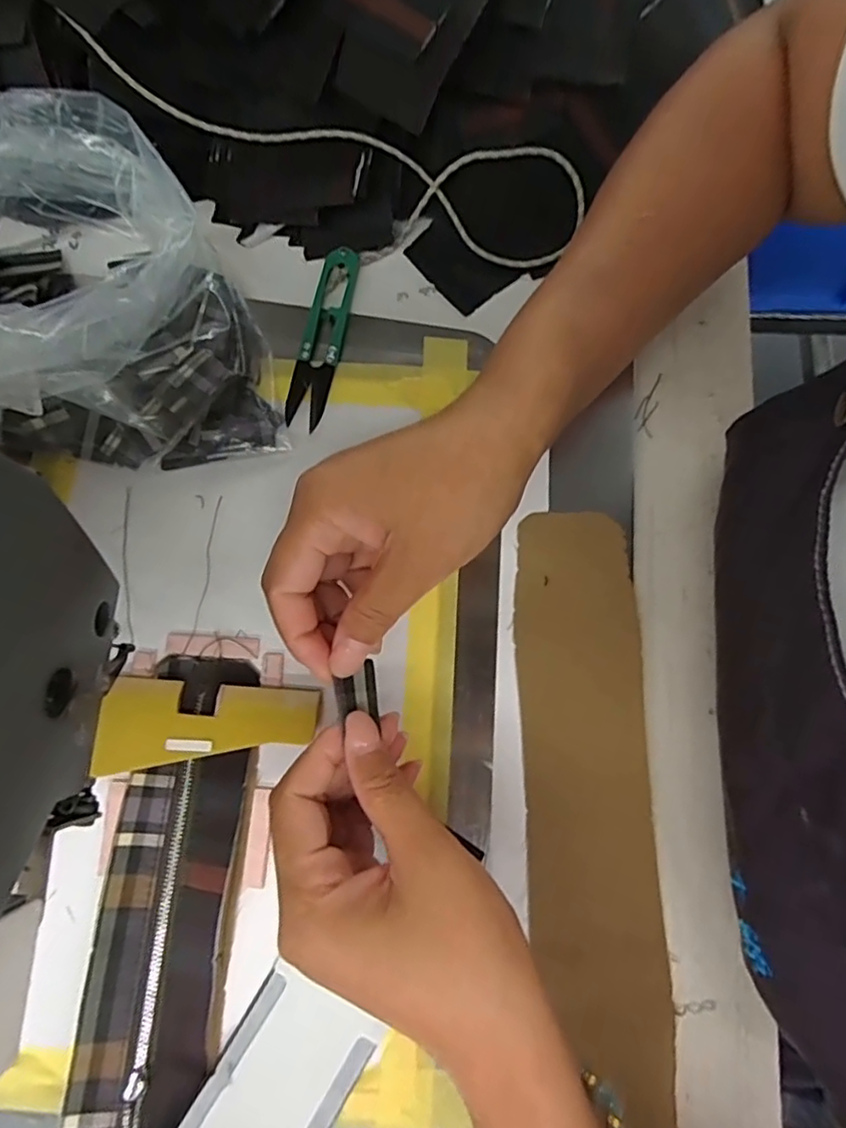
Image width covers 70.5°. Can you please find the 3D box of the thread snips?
[{"bbox_3d":[-0.055,-0.125,0.329,0.022,0.009,0.102,12,79,3],"label":"thread snips"}]

